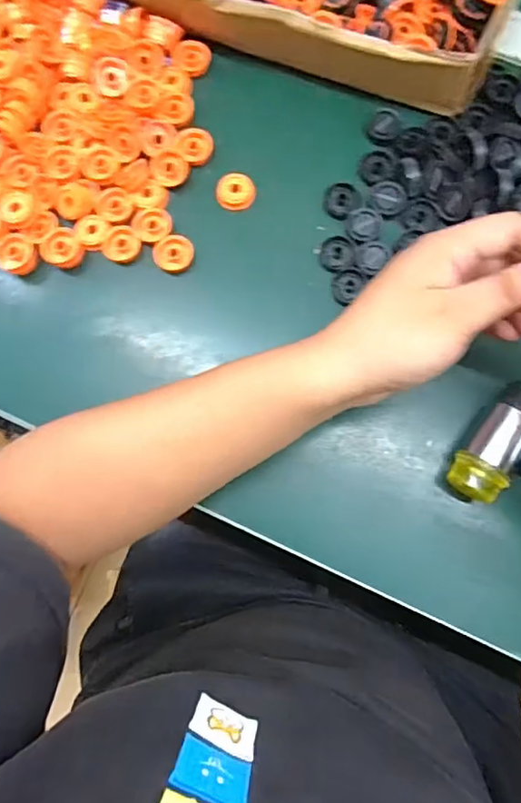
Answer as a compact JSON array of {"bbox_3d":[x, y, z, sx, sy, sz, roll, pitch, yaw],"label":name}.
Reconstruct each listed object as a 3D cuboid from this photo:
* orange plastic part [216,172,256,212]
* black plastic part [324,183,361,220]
[{"bbox_3d":[-0.018,-0.154,0.408,0.027,0.010,0.024,-3,86,3],"label":"orange plastic part"},{"bbox_3d":[0.059,-0.147,0.406,0.027,0.005,0.025,0,86,3],"label":"black plastic part"}]

